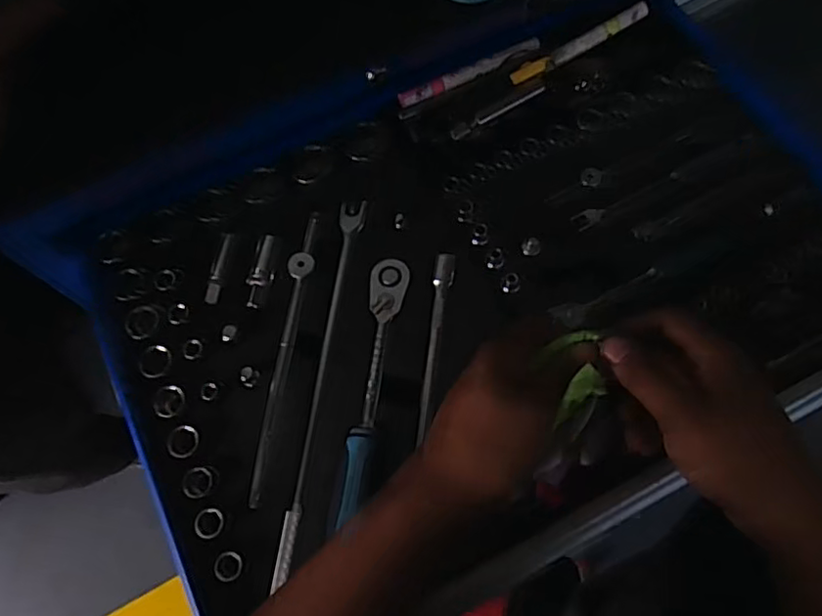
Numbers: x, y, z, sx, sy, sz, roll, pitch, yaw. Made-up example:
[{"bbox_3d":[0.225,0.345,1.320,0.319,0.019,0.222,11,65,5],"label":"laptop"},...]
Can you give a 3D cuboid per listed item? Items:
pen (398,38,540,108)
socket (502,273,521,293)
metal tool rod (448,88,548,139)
[{"bbox_3d":[0.053,-0.217,0.561,0.138,0.010,0.014,-25,72,-7],"label":"pen"},{"bbox_3d":[0.082,-0.020,0.496,0.015,0.014,0.016,-1,71,2],"label":"socket"},{"bbox_3d":[0.078,-0.175,0.548,0.093,0.007,0.011,-27,72,-7],"label":"metal tool rod"}]

